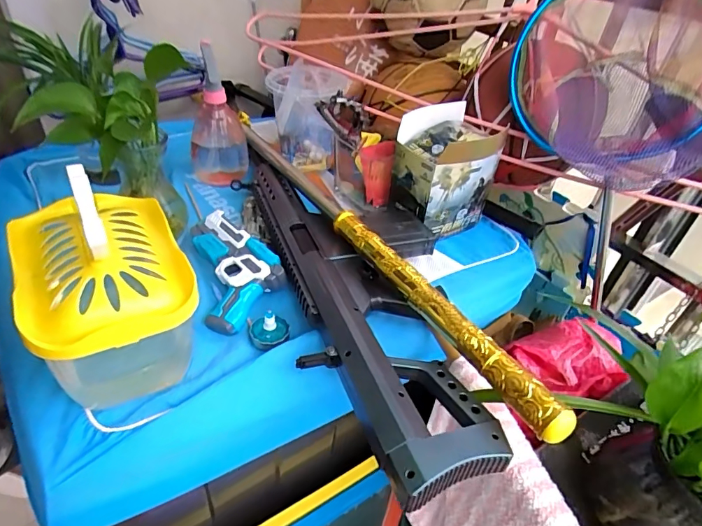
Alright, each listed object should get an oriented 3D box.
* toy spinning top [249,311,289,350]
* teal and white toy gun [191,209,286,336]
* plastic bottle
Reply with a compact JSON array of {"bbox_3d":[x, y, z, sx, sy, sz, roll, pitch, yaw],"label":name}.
[{"bbox_3d":[-0.082,0.066,0.436,0.039,0.026,0.039,4,39,-3],"label":"toy spinning top"},{"bbox_3d":[-0.130,0.000,0.505,0.085,0.039,0.192,-10,42,-19],"label":"teal and white toy gun"},{"bbox_3d":[-0.194,-0.200,0.630,0.083,0.199,0.093,-6,41,-15],"label":"plastic bottle"}]

